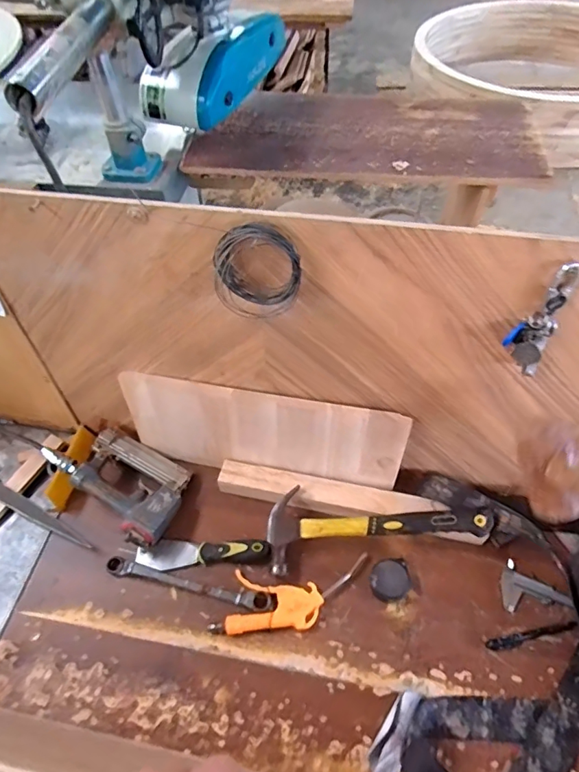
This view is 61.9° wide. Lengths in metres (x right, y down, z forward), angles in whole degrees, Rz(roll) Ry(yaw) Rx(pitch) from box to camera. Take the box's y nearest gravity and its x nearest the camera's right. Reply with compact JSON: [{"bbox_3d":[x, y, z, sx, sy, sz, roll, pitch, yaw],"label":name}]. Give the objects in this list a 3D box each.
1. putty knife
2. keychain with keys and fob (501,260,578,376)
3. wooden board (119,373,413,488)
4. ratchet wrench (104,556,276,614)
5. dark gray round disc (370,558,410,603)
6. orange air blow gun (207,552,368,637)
[{"bbox_3d":[-0.130,0.249,0.736,0.203,0.024,0.045,-3,55,-1],"label":"putty knife"},{"bbox_3d":[0.265,-0.068,0.508,0.046,0.131,0.042,31,60,21],"label":"keychain with keys and fob"},{"bbox_3d":[-0.043,0.078,0.760,0.428,0.176,0.018,9,43,9],"label":"wooden board"},{"bbox_3d":[-0.151,0.297,0.723,0.255,0.015,0.026,11,56,9],"label":"ratchet wrench"},{"bbox_3d":[0.151,0.288,0.723,0.056,0.030,0.063,7,55,6],"label":"dark gray round disc"},{"bbox_3d":[0.003,0.310,0.715,0.234,0.025,0.092,-5,55,-2],"label":"orange air blow gun"}]

